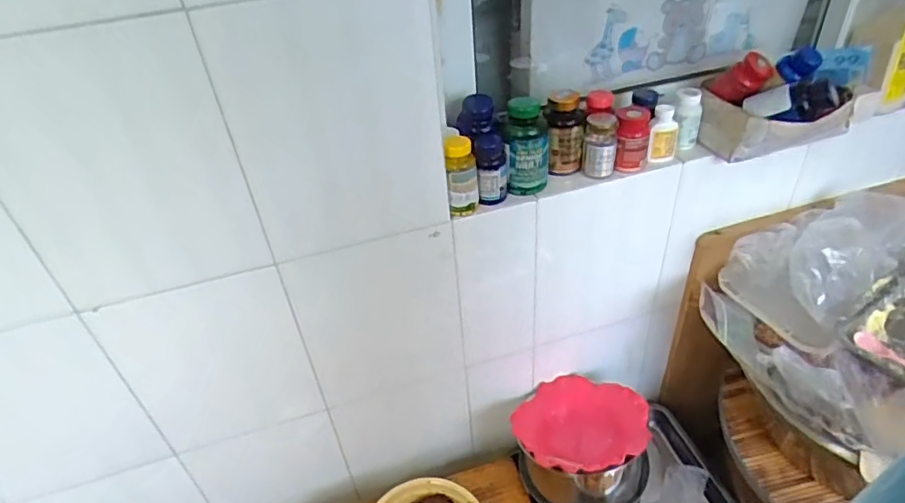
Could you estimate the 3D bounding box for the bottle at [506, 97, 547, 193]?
[{"bbox_3d":[0.110,-0.154,0.828,0.058,0.130,0.059,-2,38,5],"label":"bottle"}]

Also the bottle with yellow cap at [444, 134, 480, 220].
[{"bbox_3d":[0.014,-0.107,0.809,0.043,0.105,0.040,-3,38,3],"label":"bottle with yellow cap"}]

